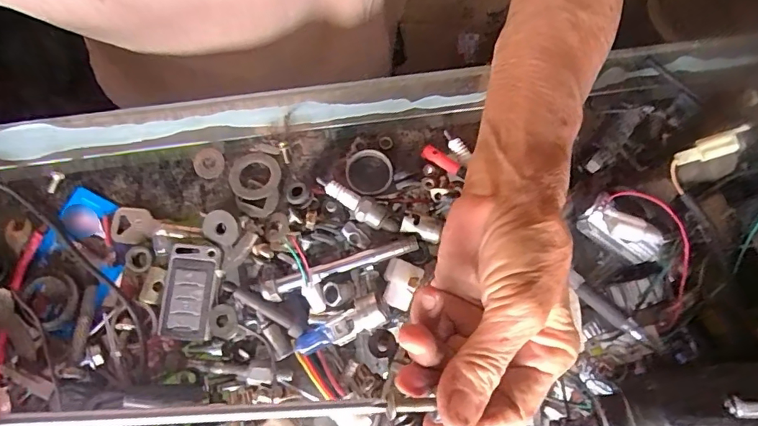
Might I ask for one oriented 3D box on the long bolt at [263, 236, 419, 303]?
[{"bbox_3d":[-0.025,0.032,0.299,0.098,0.019,0.016,-17,81,-4],"label":"long bolt"}]

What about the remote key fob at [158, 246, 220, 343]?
[{"bbox_3d":[-0.117,0.048,0.298,0.032,0.005,0.057,6,80,0],"label":"remote key fob"}]

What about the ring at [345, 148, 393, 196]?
[{"bbox_3d":[-0.007,-0.027,0.316,0.031,0.011,0.033,0,80,-1],"label":"ring"}]

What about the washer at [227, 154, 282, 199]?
[{"bbox_3d":[-0.082,-0.025,0.317,0.034,0.006,0.031,0,80,-1],"label":"washer"}]

